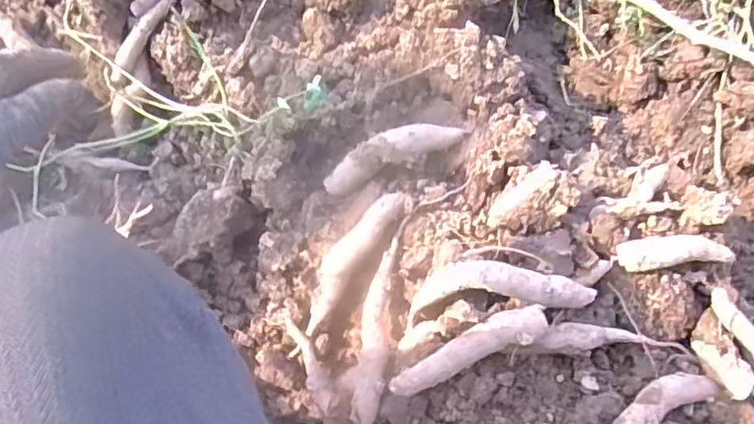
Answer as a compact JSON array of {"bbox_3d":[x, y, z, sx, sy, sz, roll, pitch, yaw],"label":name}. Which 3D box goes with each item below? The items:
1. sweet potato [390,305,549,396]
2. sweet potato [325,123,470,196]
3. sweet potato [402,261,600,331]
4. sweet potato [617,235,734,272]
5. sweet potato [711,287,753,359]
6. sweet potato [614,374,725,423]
[{"bbox_3d":[0.098,0.149,0.648,0.177,0.059,0.040,-19,65,-9],"label":"sweet potato"},{"bbox_3d":[0.021,-0.078,0.797,0.196,0.048,0.052,-23,65,8],"label":"sweet potato"},{"bbox_3d":[0.138,0.088,0.681,0.204,0.052,0.059,-3,64,-1],"label":"sweet potato"},{"bbox_3d":[0.352,0.047,0.704,0.136,0.037,0.037,-6,64,-2],"label":"sweet potato"},{"bbox_3d":[0.414,0.132,0.687,0.024,0.016,0.097,-38,89,-16],"label":"sweet potato"},{"bbox_3d":[0.309,0.203,0.642,0.133,0.025,0.042,-24,66,-11],"label":"sweet potato"}]

